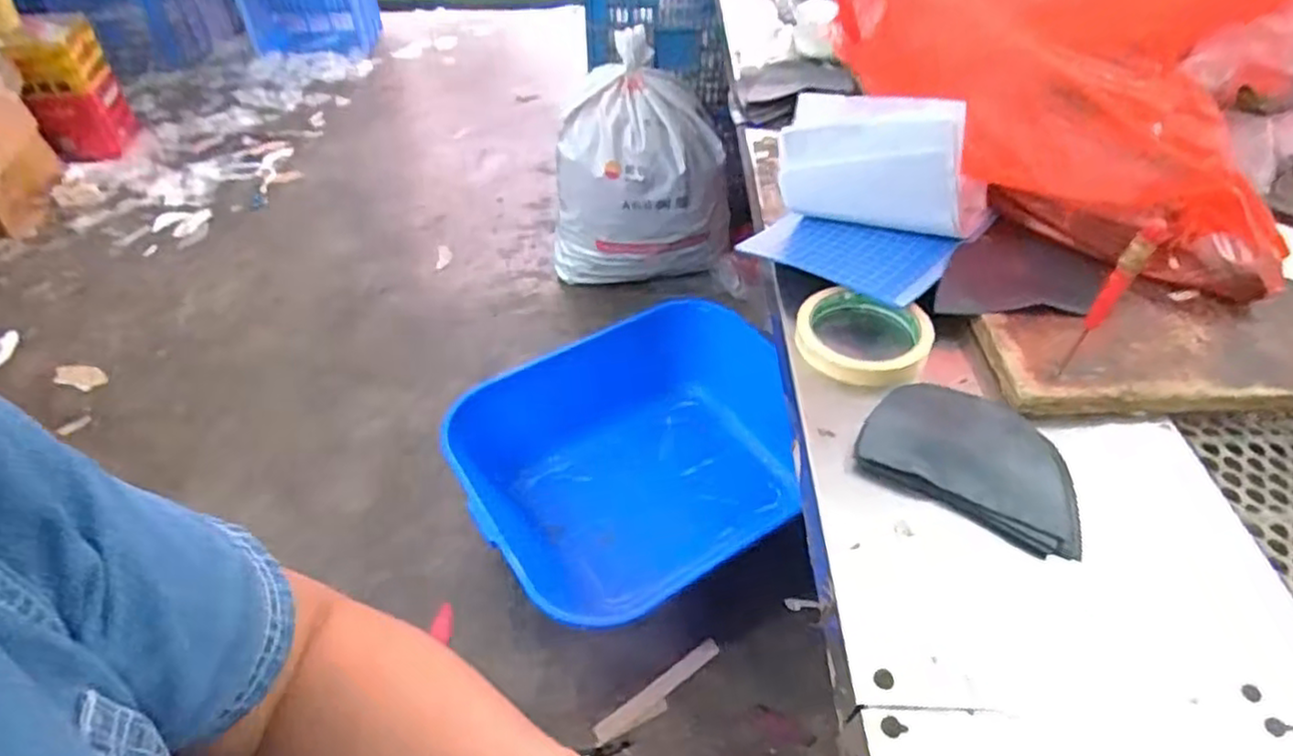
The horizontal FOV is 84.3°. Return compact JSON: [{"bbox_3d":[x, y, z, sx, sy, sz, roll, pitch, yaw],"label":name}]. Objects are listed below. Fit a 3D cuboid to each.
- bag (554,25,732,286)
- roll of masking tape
[{"bbox_3d":[-0.025,-0.436,1.594,0.376,0.456,0.267,-11,46,-10],"label":"bag"},{"bbox_3d":[0.155,-0.032,0.514,0.081,0.028,0.095,-17,47,-14],"label":"roll of masking tape"}]

